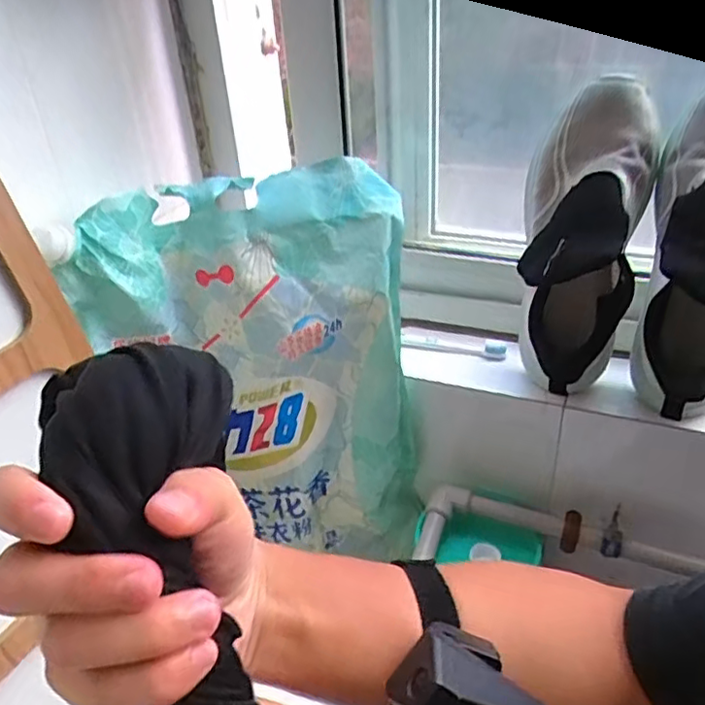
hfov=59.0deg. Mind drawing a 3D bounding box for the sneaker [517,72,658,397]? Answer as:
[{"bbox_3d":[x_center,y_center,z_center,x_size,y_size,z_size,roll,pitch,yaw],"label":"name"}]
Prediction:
[{"bbox_3d":[0.192,-0.096,0.546,0.106,0.249,0.124,12,6,23],"label":"sneaker"}]

